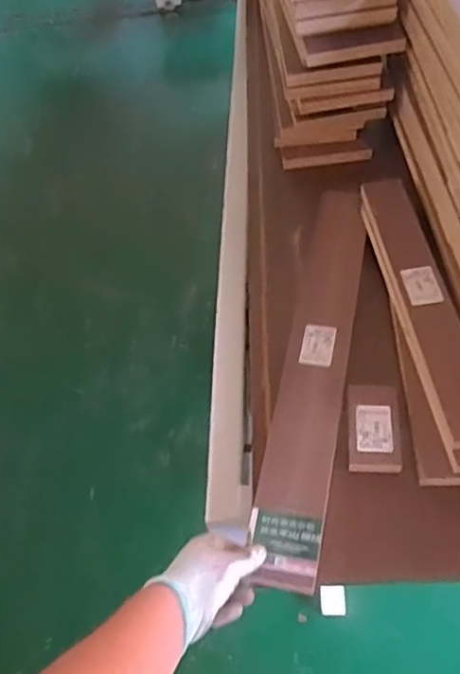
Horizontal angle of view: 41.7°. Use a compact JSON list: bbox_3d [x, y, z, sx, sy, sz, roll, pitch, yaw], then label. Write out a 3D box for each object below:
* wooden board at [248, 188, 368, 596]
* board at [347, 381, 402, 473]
[{"bbox_3d":[0.119,0.017,0.799,0.080,0.020,0.604,10,54,9],"label":"wooden board"},{"bbox_3d":[0.172,0.103,0.714,0.060,0.016,0.113,1,55,10],"label":"board"}]

